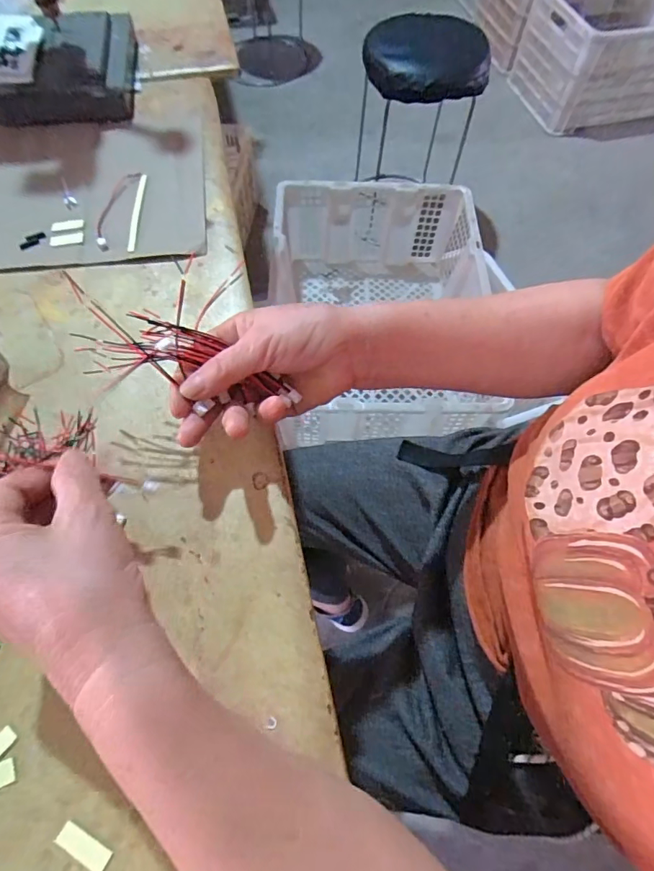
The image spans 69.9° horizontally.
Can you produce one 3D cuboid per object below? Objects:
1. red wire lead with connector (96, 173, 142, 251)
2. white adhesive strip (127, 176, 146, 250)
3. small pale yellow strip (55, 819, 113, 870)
[{"bbox_3d":[-0.194,-0.208,0.424,0.022,0.010,0.100,8,63,1],"label":"red wire lead with connector"},{"bbox_3d":[-0.172,-0.204,0.424,0.007,0.005,0.098,-2,63,-5],"label":"white adhesive strip"},{"bbox_3d":[-0.119,0.201,0.228,0.028,0.004,0.010,29,58,8],"label":"small pale yellow strip"}]

